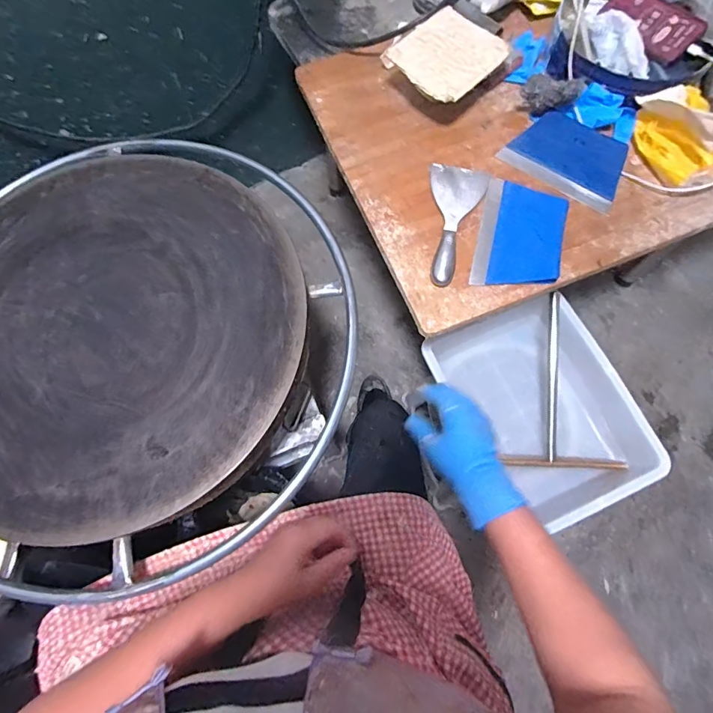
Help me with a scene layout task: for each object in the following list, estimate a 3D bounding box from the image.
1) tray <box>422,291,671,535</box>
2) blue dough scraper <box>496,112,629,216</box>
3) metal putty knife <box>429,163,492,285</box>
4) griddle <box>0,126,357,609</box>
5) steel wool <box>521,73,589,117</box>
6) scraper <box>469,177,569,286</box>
[{"bbox_3d":[0.321,0.071,0.747,0.236,0.100,0.367,-27,74,-7],"label":"tray"},{"bbox_3d":[0.345,-0.326,0.694,0.185,0.013,0.132,34,76,11],"label":"blue dough scraper"},{"bbox_3d":[0.147,-0.206,0.660,0.088,0.019,0.216,12,73,5],"label":"metal putty knife"},{"bbox_3d":[-0.343,-0.032,0.629,0.667,0.060,0.684,37,77,12],"label":"griddle"},{"bbox_3d":[0.313,-0.426,0.699,0.090,0.057,0.059,35,76,12],"label":"steel wool"},{"bbox_3d":[0.250,-0.184,0.654,0.123,0.010,0.181,14,73,6],"label":"scraper"}]

